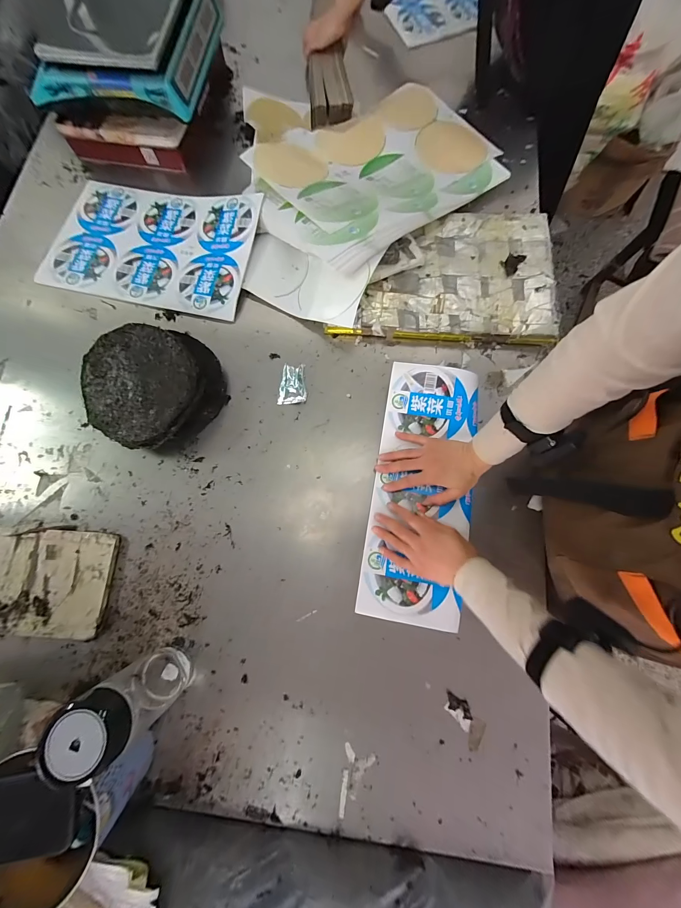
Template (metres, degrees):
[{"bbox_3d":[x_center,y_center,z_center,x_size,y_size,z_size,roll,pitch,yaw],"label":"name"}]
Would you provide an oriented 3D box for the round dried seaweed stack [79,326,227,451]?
[{"bbox_3d":[-0.323,-0.116,0.559,0.216,0.082,0.195,-27,77,-5],"label":"round dried seaweed stack"}]

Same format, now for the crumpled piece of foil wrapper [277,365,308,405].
[{"bbox_3d":[-0.090,-0.132,0.597,0.051,0.014,0.076,0,76,1],"label":"crumpled piece of foil wrapper"}]

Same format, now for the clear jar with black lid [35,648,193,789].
[{"bbox_3d":[-0.260,0.310,0.398,0.065,0.188,0.071,0,76,1],"label":"clear jar with black lid"}]

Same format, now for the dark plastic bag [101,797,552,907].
[{"bbox_3d":[-0.014,0.582,0.399,0.588,0.044,0.150,11,77,4],"label":"dark plastic bag"}]

